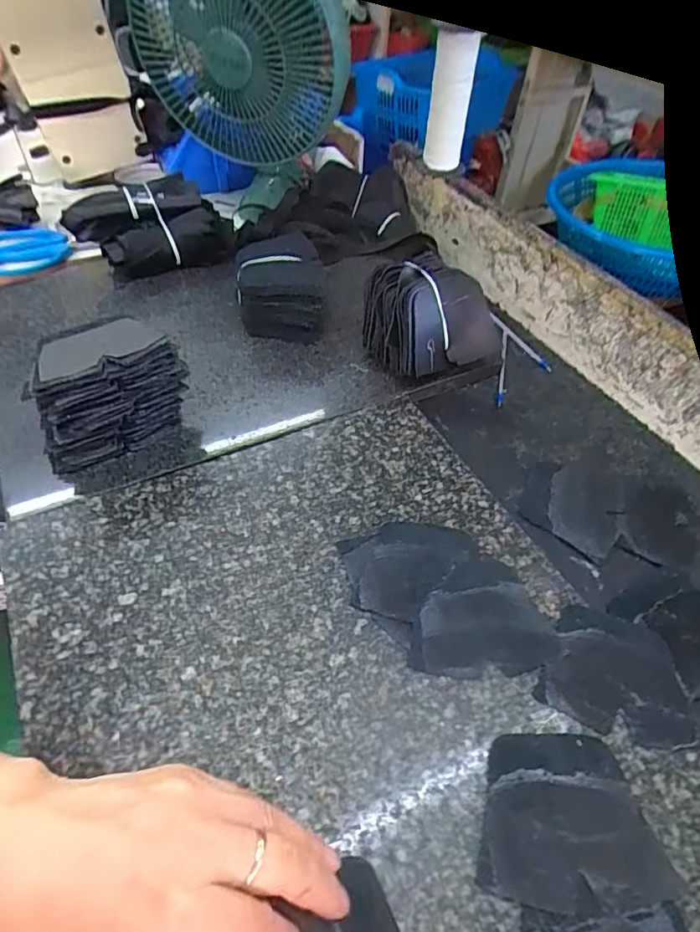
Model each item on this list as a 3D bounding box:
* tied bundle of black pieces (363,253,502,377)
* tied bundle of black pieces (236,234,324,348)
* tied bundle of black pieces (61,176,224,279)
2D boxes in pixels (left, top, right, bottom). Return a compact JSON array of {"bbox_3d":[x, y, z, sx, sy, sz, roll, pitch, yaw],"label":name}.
[{"bbox_3d":[0.079,-0.142,0.516,0.117,0.089,0.090,-14,51,-16],"label":"tied bundle of black pieces"},{"bbox_3d":[-0.072,-0.181,0.546,0.085,0.073,0.093,-5,49,-9],"label":"tied bundle of black pieces"},{"bbox_3d":[-0.230,-0.269,0.609,0.163,0.077,0.076,-16,51,-17],"label":"tied bundle of black pieces"}]

